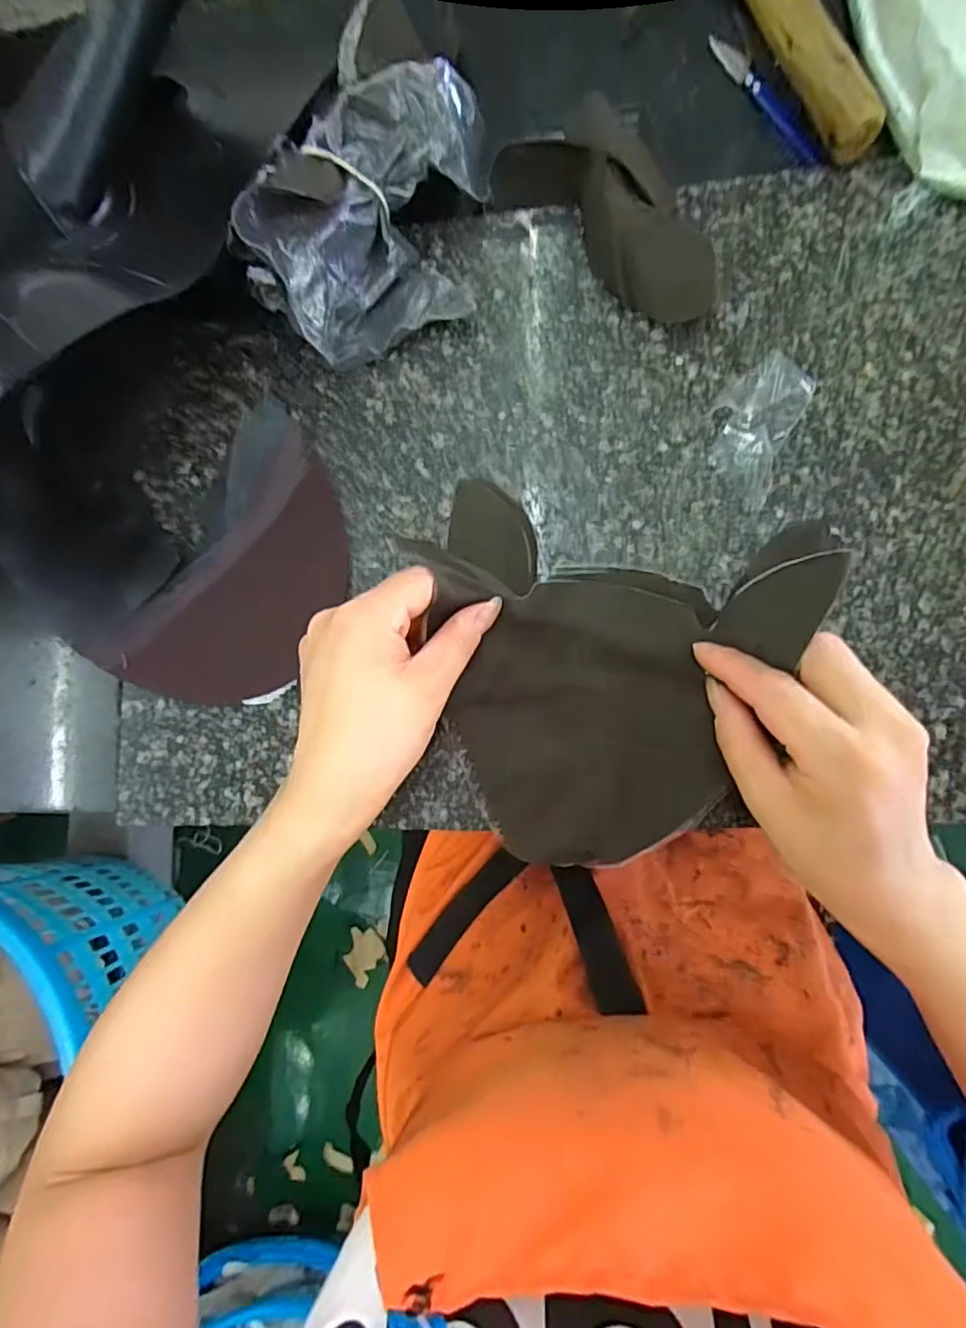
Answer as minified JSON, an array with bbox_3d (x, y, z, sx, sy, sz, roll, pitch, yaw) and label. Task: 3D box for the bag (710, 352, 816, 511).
[{"bbox_3d":[0.141,-0.124,0.310,0.040,0.004,0.077,24,91,8],"label":"bag"}]

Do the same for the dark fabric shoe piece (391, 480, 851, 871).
[{"bbox_3d":[0.048,0.007,0.284,0.175,0.055,0.176,13,89,8],"label":"dark fabric shoe piece"}]

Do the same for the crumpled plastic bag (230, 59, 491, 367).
[{"bbox_3d":[-0.058,-0.237,0.314,0.141,0.061,0.106,-20,85,6],"label":"crumpled plastic bag"}]

